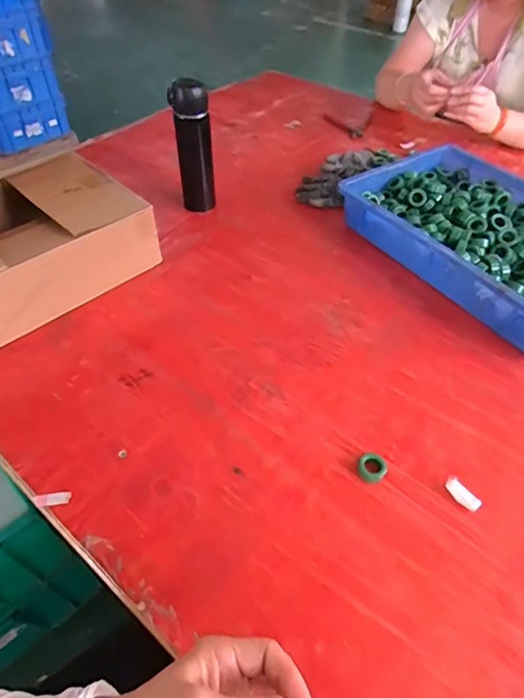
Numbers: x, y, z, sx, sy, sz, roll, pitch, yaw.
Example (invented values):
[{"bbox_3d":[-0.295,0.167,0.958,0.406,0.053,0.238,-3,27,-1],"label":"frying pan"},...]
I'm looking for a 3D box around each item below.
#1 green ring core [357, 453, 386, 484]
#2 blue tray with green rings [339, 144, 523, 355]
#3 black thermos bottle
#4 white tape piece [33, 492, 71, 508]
[{"bbox_3d":[0.122,0.132,0.505,0.030,0.012,0.031,0,48,-1],"label":"green ring core"},{"bbox_3d":[0.375,-0.183,0.766,0.294,0.091,0.439,-26,53,-23],"label":"blue tray with green rings"},{"bbox_3d":[-0.118,-0.344,0.802,0.063,0.217,0.052,-5,48,-5],"label":"black thermos bottle"},{"bbox_3d":[-0.226,0.162,0.488,0.038,0.007,0.011,-8,48,-8],"label":"white tape piece"}]

